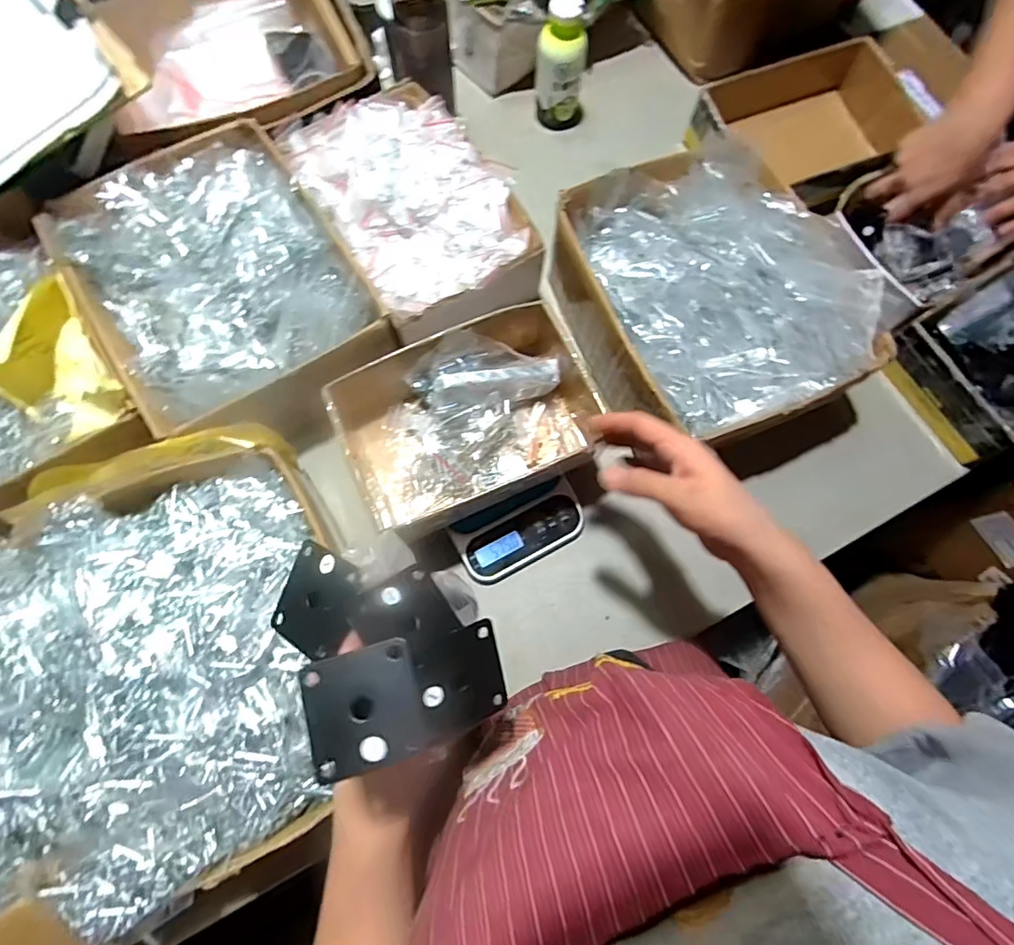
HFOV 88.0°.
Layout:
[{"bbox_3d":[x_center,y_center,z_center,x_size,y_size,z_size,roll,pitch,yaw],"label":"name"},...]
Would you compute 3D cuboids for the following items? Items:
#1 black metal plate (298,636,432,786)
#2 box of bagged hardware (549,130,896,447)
[{"bbox_3d":[-0.069,0.114,0.254,0.053,0.008,0.053,-15,73,-13],"label":"black metal plate"},{"bbox_3d":[0.226,-0.200,0.605,0.265,0.127,0.326,-24,76,-8],"label":"box of bagged hardware"}]

